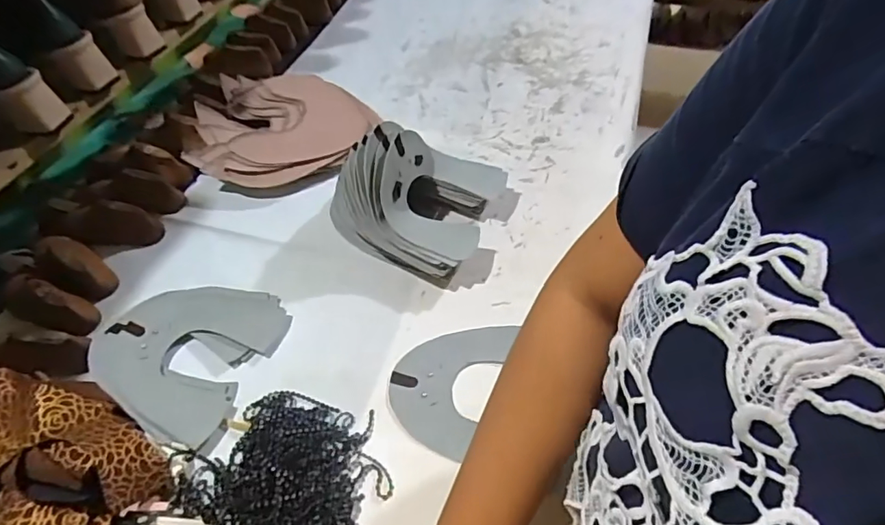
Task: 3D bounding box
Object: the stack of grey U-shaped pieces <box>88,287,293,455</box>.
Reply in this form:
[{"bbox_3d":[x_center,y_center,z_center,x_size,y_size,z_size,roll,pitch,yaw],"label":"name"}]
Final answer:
[{"bbox_3d":[-0.281,0.085,0.532,0.191,0.021,0.167,14,55,16],"label":"stack of grey U-shaped pieces"}]

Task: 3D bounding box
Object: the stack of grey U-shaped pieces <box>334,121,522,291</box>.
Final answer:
[{"bbox_3d":[-0.025,-0.081,0.577,0.186,0.116,0.164,13,54,15],"label":"stack of grey U-shaped pieces"}]

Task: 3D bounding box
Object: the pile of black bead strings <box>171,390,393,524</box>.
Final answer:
[{"bbox_3d":[-0.140,0.182,0.439,0.163,0.030,0.148,32,61,27],"label":"pile of black bead strings"}]

